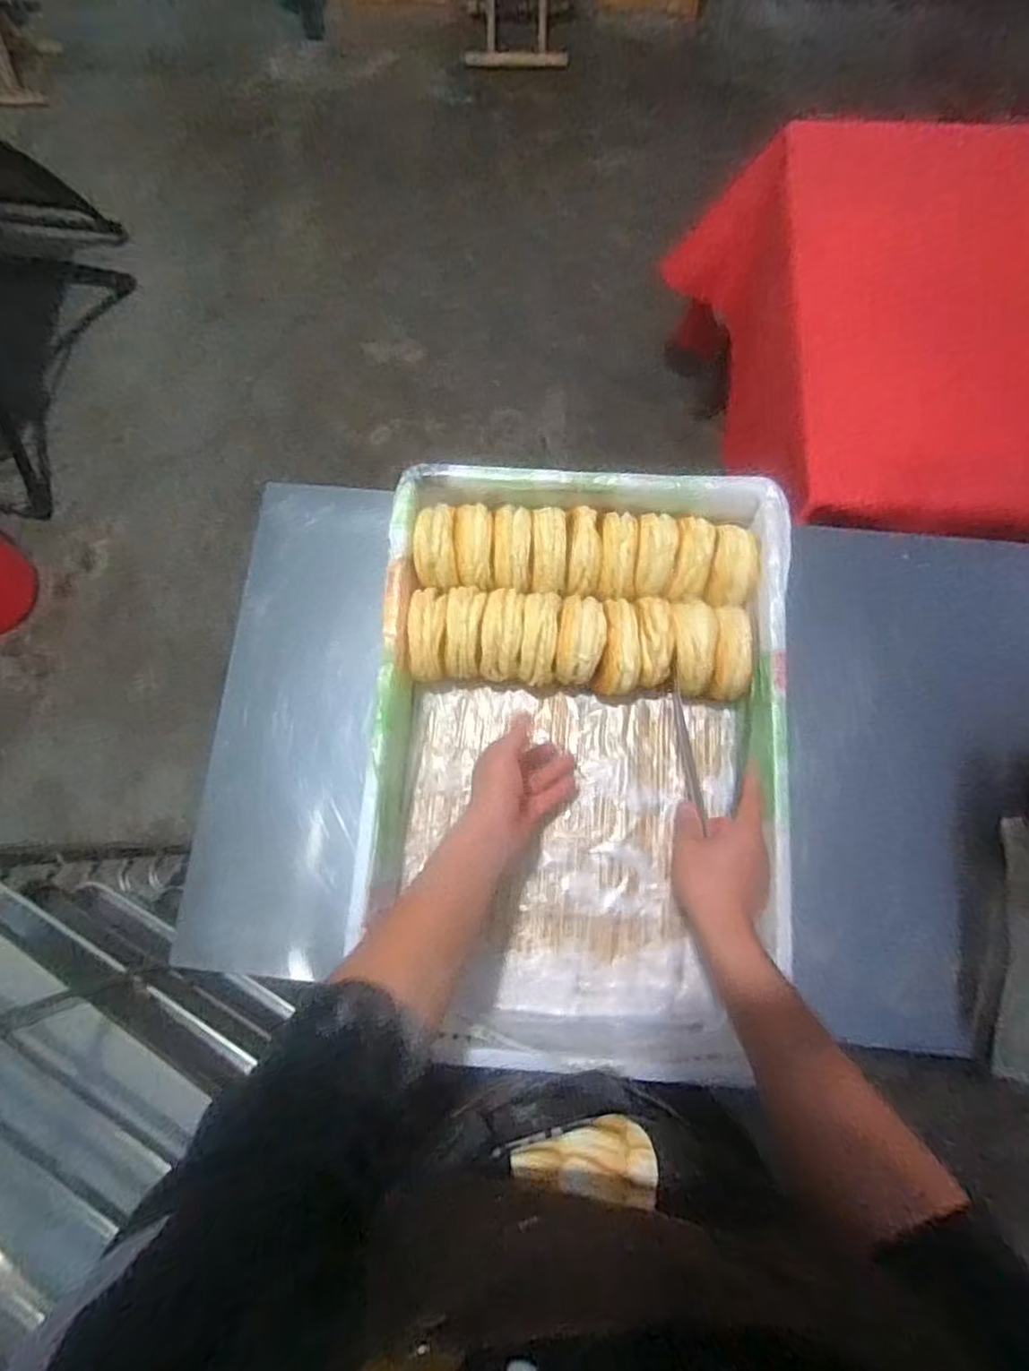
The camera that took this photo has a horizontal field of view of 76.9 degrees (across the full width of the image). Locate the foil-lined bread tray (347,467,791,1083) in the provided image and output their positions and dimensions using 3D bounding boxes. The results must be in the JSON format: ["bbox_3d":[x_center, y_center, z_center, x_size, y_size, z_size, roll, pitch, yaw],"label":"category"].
[{"bbox_3d":[0.064,0.065,0.698,0.405,0.129,0.583,3,79,0],"label":"foil-lined bread tray"}]

